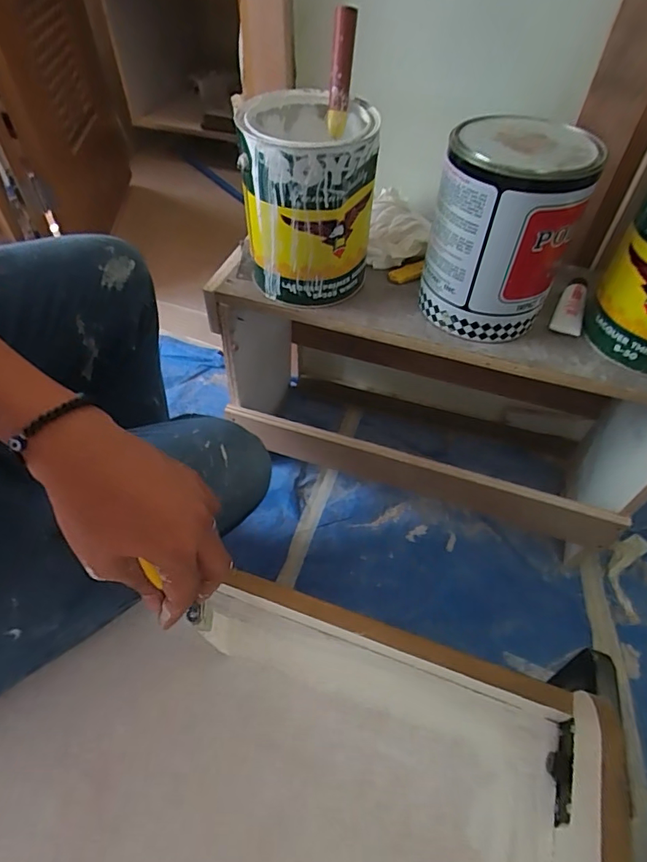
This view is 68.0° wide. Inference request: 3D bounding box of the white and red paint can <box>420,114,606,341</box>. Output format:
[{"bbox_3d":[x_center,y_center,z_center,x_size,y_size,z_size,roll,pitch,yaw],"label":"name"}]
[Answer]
[{"bbox_3d":[0.211,-0.239,0.579,0.158,0.202,0.152,1,51,-1],"label":"white and red paint can"}]

